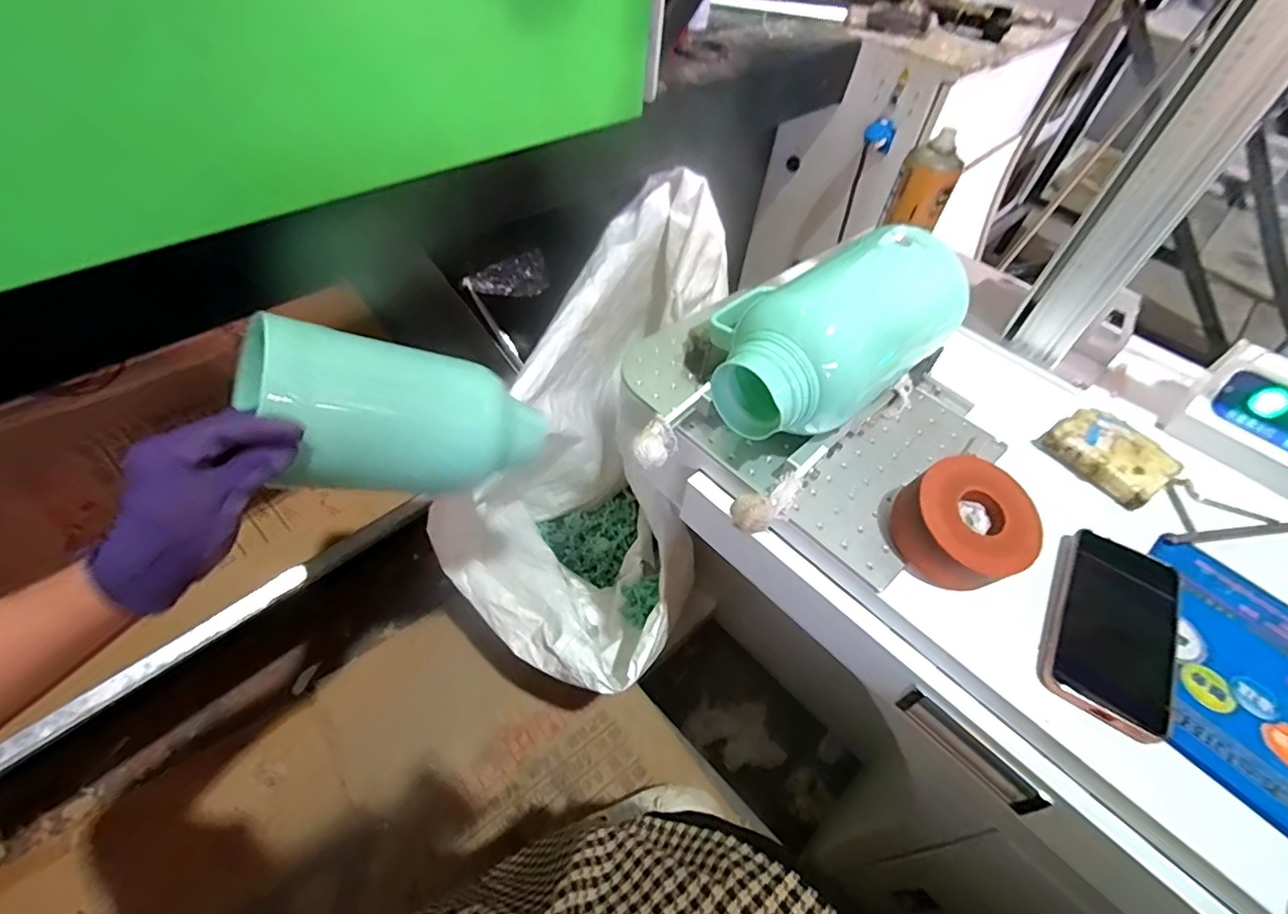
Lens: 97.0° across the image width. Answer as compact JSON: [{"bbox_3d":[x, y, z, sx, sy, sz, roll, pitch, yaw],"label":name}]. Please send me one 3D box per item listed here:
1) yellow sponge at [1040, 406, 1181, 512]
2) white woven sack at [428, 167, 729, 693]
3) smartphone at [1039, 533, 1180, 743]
[{"bbox_3d":[0.458,-0.003,0.560,0.078,0.029,0.098,-25,56,-25],"label":"yellow sponge"},{"bbox_3d":[-0.092,-0.028,0.937,0.341,0.498,0.763,9,49,2],"label":"white woven sack"},{"bbox_3d":[0.364,0.130,0.441,0.080,0.016,0.162,29,53,18],"label":"smartphone"}]

